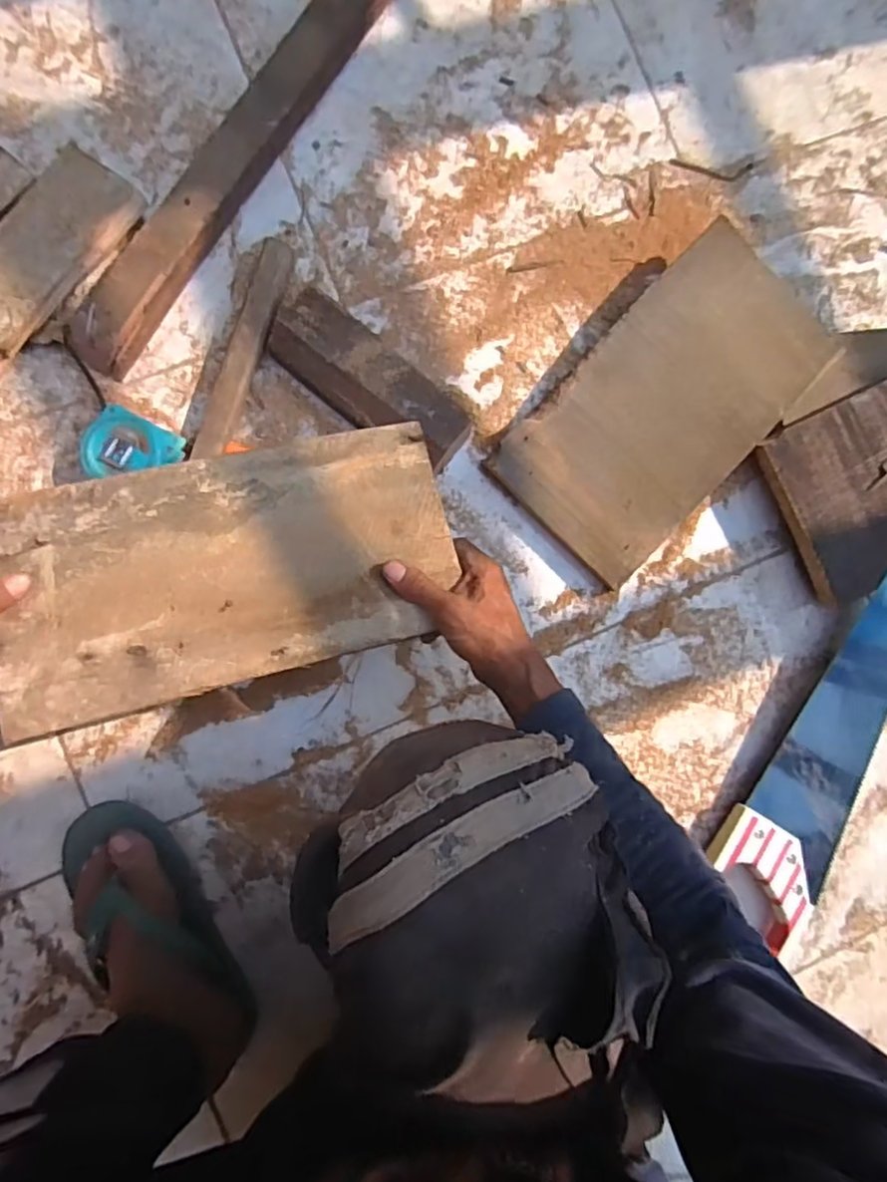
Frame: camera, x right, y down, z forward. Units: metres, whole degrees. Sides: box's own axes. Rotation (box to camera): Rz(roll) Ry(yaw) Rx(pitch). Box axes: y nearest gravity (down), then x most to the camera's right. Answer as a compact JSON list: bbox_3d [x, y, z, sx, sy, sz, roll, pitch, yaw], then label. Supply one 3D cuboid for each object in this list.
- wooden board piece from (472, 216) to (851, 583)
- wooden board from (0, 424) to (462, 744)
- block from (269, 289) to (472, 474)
[{"bbox_3d":[0.222,-0.182,0.626,0.181,0.010,0.333,44,89,-3],"label":"wooden board piece"},{"bbox_3d":[-0.160,-0.017,0.472,0.332,0.025,0.171,-15,88,-8],"label":"wooden board"},{"bbox_3d":[-0.071,-0.195,0.606,0.205,0.052,0.070,38,83,-3],"label":"block"}]

